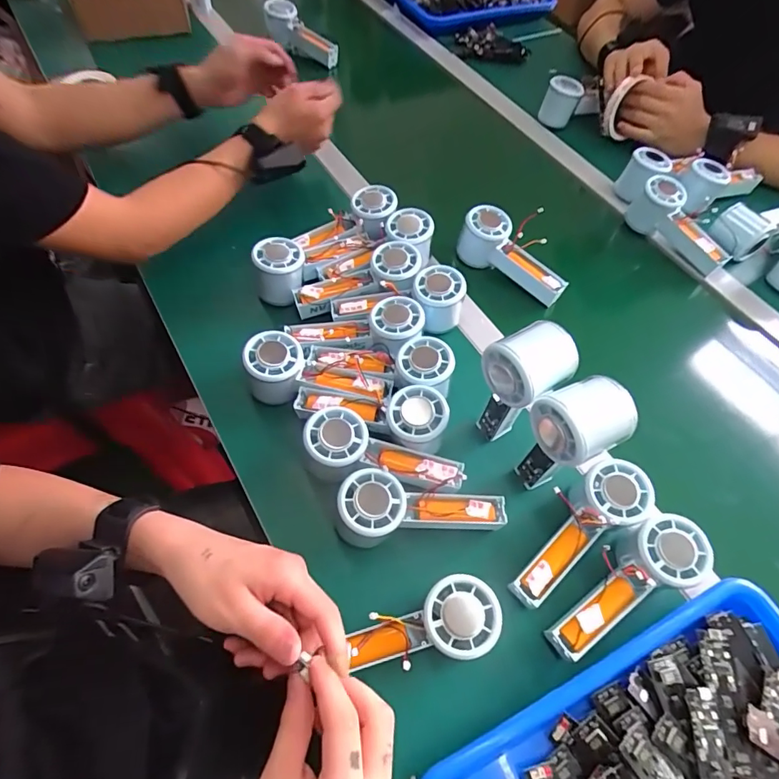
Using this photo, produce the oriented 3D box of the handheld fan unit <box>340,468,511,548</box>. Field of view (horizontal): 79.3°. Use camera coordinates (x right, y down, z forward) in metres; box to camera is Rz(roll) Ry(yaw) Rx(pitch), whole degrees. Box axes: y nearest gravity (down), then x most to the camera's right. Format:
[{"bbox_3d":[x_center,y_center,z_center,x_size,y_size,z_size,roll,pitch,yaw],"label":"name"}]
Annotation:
[{"bbox_3d":[0.025,0.109,0.430,0.152,0.058,0.049,6,57,-16],"label":"handheld fan unit"}]

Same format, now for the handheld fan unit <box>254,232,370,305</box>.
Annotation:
[{"bbox_3d":[-0.096,-0.158,0.562,0.136,0.053,0.058,-39,69,-24],"label":"handheld fan unit"}]

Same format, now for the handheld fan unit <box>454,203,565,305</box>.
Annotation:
[{"bbox_3d":[0.161,-0.173,0.596,0.146,0.091,0.047,41,63,4],"label":"handheld fan unit"}]

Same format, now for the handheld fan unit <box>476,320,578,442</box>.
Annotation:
[{"bbox_3d":[0.115,0.003,0.435,0.070,0.140,0.054,-26,64,-19],"label":"handheld fan unit"}]

